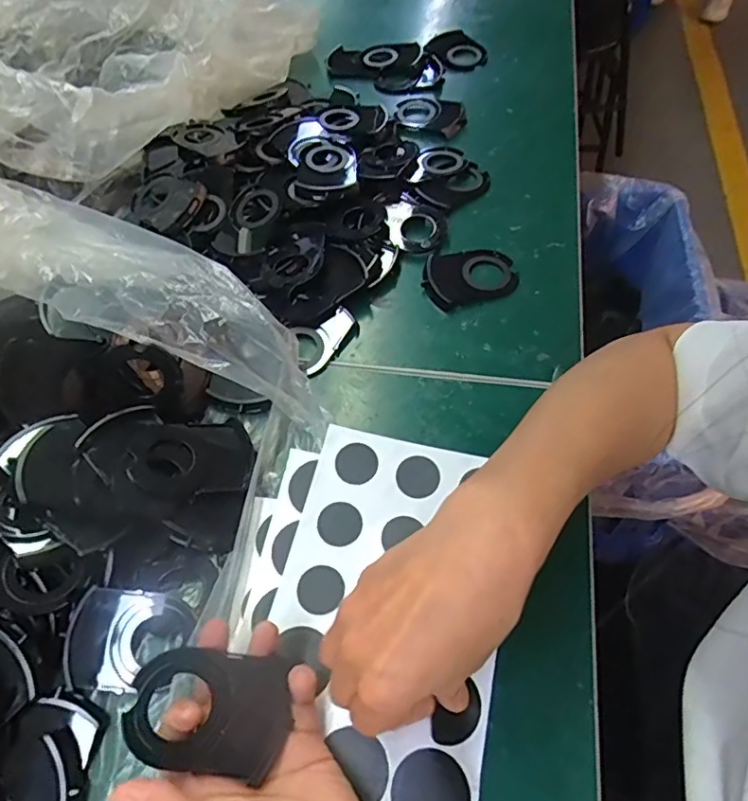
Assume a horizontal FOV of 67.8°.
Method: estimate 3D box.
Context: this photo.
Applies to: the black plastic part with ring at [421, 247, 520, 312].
[{"bbox_3d":[0.082,-0.111,0.482,0.080,0.008,0.060,-16,57,-6],"label":"black plastic part with ring"}]

